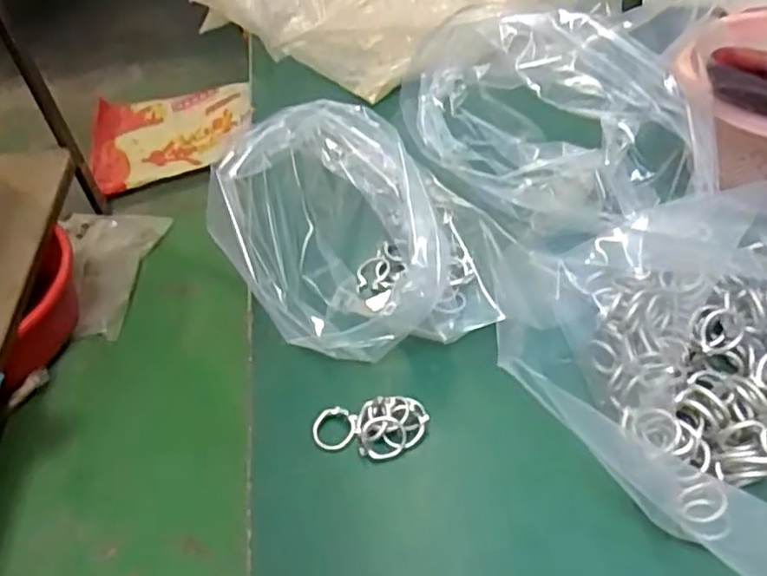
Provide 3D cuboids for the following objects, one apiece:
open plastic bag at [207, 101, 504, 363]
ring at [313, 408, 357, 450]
[{"bbox_3d":[-0.017,-0.040,0.397,0.161,0.090,0.149,-8,47,0],"label":"open plastic bag"},{"bbox_3d":[-0.026,0.072,0.353,0.023,0.004,0.023,-3,47,4],"label":"ring"}]

